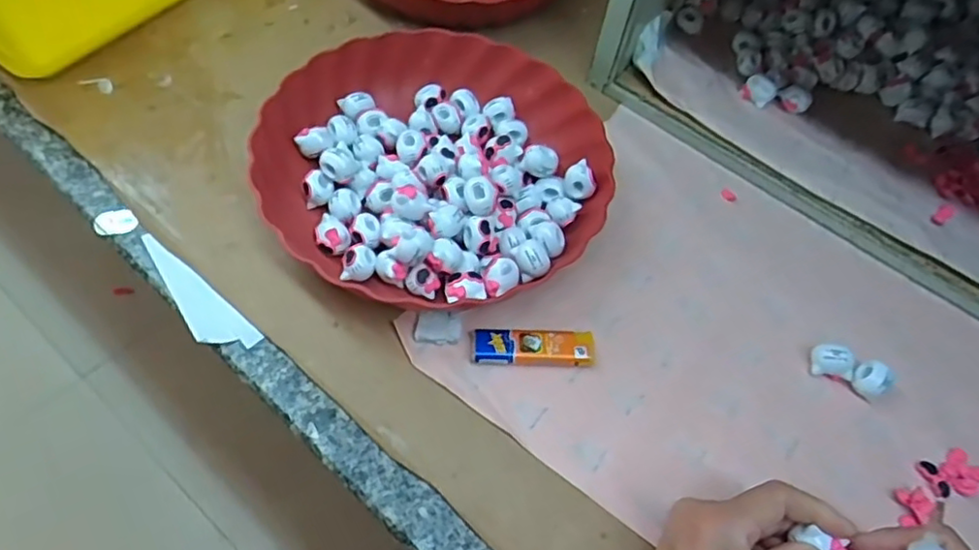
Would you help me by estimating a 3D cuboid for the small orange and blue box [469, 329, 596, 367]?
[{"bbox_3d":[0.028,0.046,0.410,0.079,0.008,0.022,2,59,-6],"label":"small orange and blue box"}]

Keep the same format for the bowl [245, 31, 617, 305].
[{"bbox_3d":[-0.034,-0.085,0.461,0.235,0.052,0.216,3,59,-5],"label":"bowl"}]

